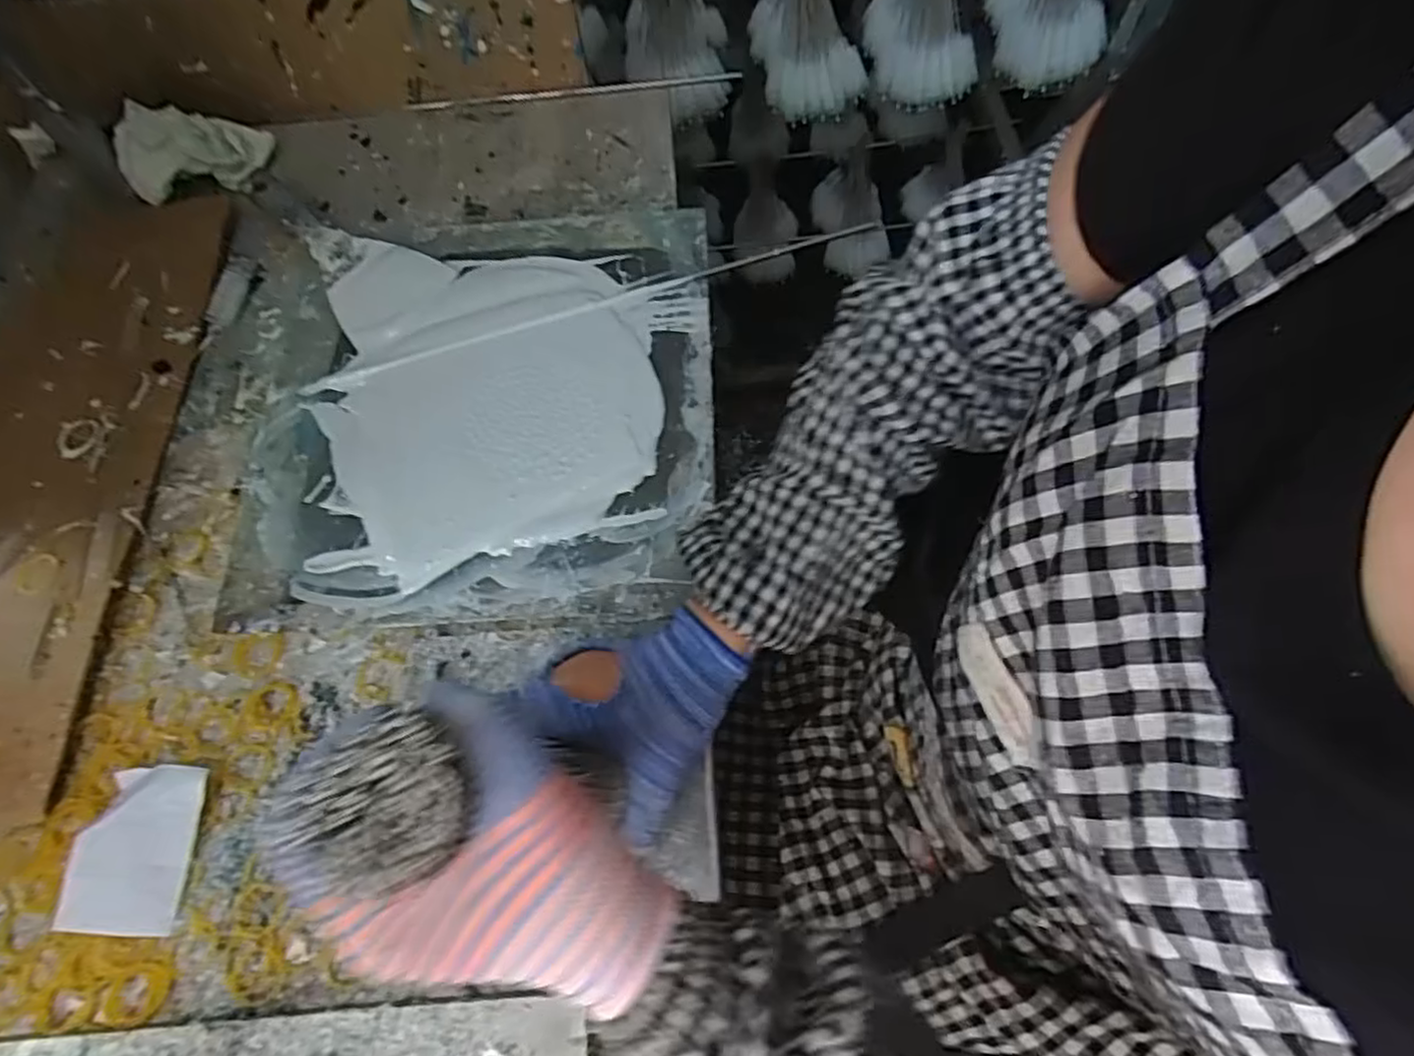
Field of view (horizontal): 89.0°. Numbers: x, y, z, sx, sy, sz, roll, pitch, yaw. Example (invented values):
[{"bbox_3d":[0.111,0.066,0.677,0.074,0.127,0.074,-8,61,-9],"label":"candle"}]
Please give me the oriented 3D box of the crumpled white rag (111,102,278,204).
[{"bbox_3d":[-0.437,-0.323,0.616,0.099,0.056,0.078,1,67,1],"label":"crumpled white rag"}]

